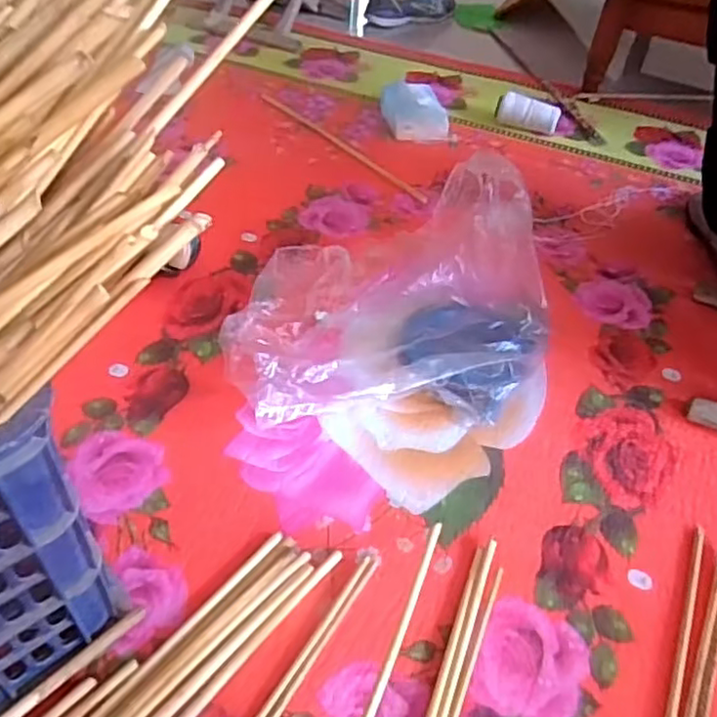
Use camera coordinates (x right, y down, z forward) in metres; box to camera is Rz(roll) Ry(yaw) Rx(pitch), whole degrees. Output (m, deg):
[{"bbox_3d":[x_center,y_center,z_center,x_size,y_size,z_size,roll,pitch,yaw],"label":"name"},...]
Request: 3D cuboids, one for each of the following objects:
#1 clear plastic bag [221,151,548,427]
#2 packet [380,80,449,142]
[{"bbox_3d":[0.028,-0.087,0.743,0.340,0.176,0.291,-4,47,-9],"label":"clear plastic bag"},{"bbox_3d":[0.102,-0.450,1.195,0.117,0.049,0.157,-5,47,-10],"label":"packet"}]

